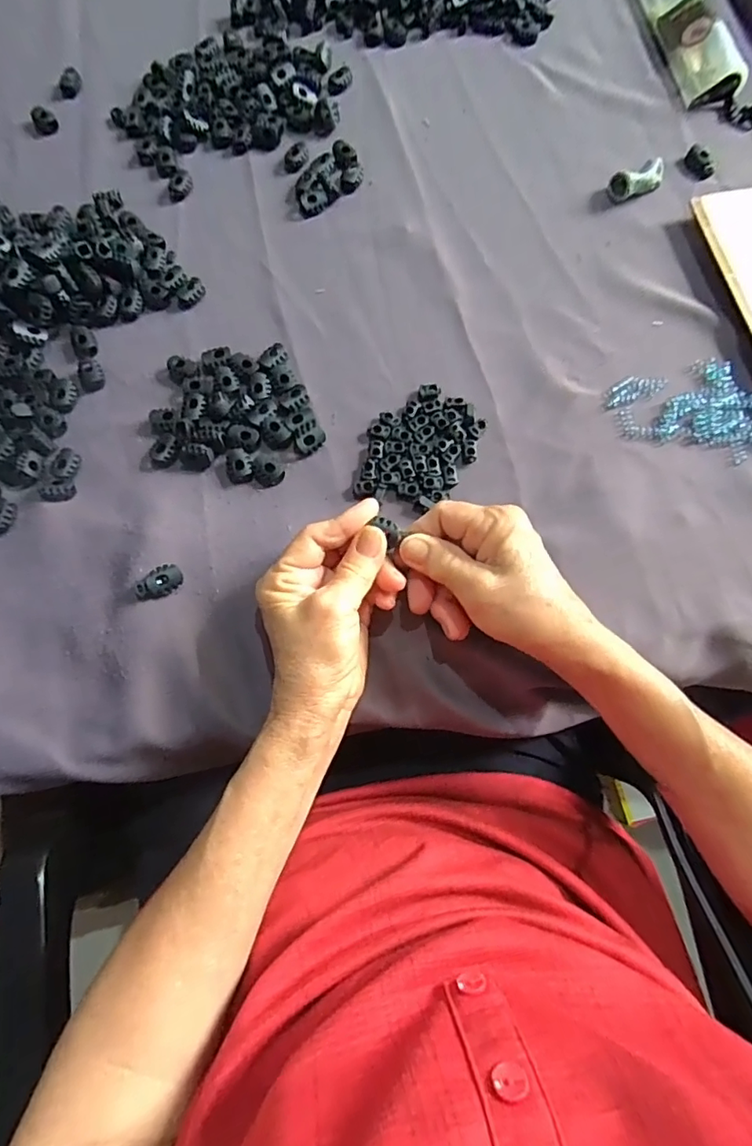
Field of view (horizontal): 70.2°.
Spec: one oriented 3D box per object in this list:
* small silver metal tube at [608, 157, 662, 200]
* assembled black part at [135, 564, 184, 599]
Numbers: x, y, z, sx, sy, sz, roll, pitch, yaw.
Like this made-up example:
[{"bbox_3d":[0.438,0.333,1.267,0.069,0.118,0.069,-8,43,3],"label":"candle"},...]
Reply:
[{"bbox_3d":[0.207,-0.309,0.419,0.040,0.017,0.021,-25,74,-6],"label":"small silver metal tube"},{"bbox_3d":[-0.133,0.006,0.328,0.027,0.009,0.016,-36,76,-10],"label":"assembled black part"}]

